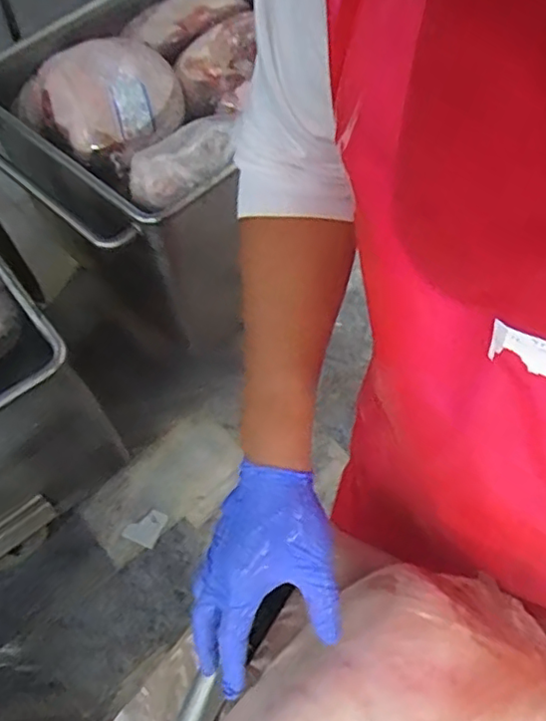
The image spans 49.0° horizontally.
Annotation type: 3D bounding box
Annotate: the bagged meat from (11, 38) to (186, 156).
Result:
[{"bbox_3d":[-0.330,-0.521,1.179,0.302,0.120,0.252,-30,63,-13],"label":"bagged meat"}]

